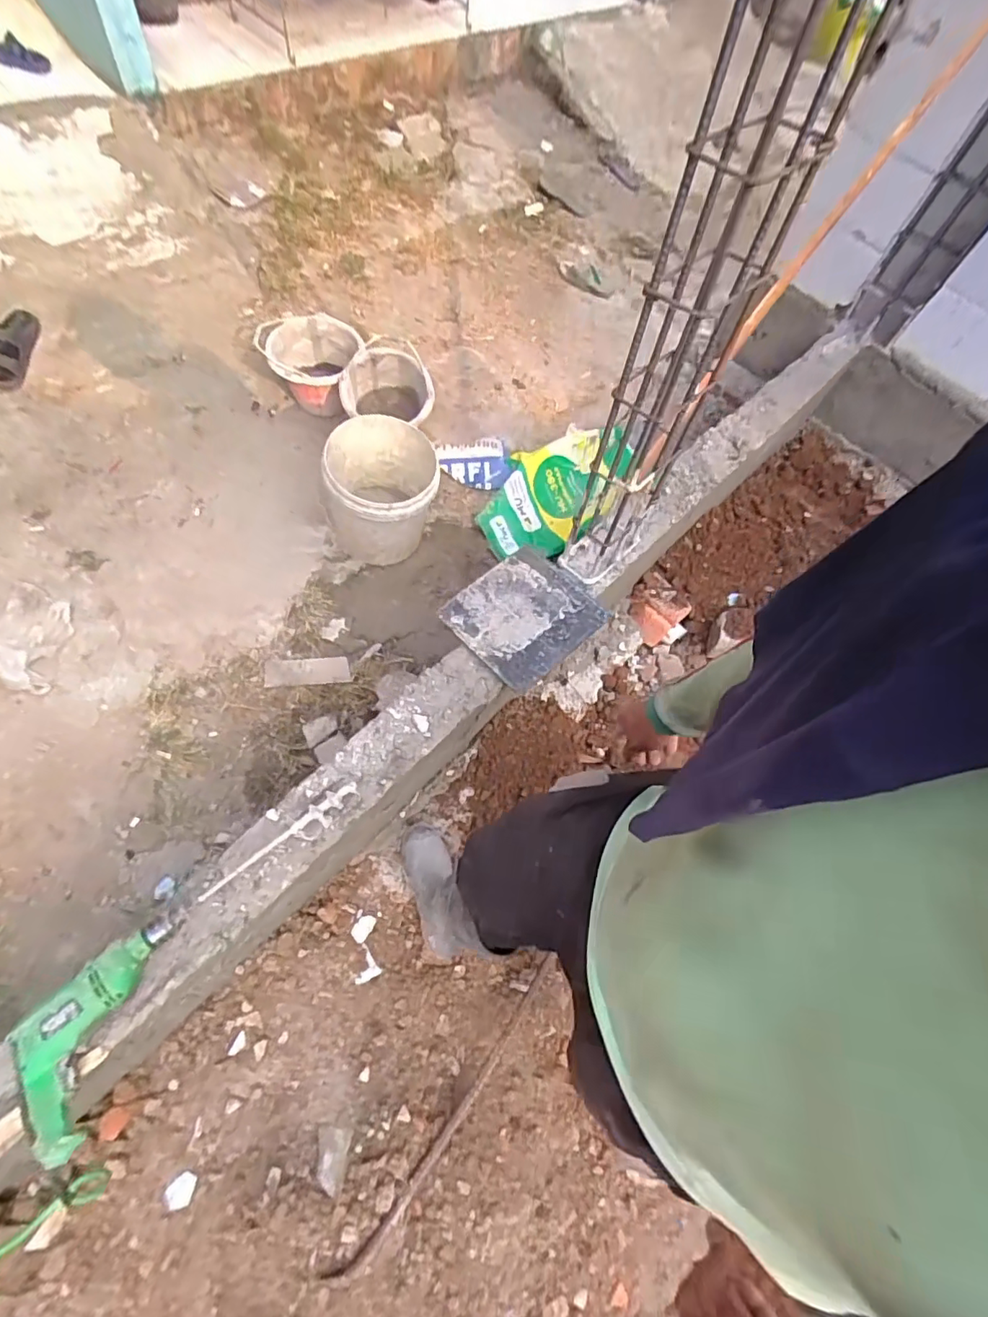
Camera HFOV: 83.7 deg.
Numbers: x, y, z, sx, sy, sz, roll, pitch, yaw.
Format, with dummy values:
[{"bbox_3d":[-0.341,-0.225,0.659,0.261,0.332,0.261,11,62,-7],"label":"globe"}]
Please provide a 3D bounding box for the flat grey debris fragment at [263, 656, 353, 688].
[{"bbox_3d":[-0.482,0.031,1.428,0.207,0.015,0.072,-4,74,-9],"label":"flat grey debris fragment"}]

